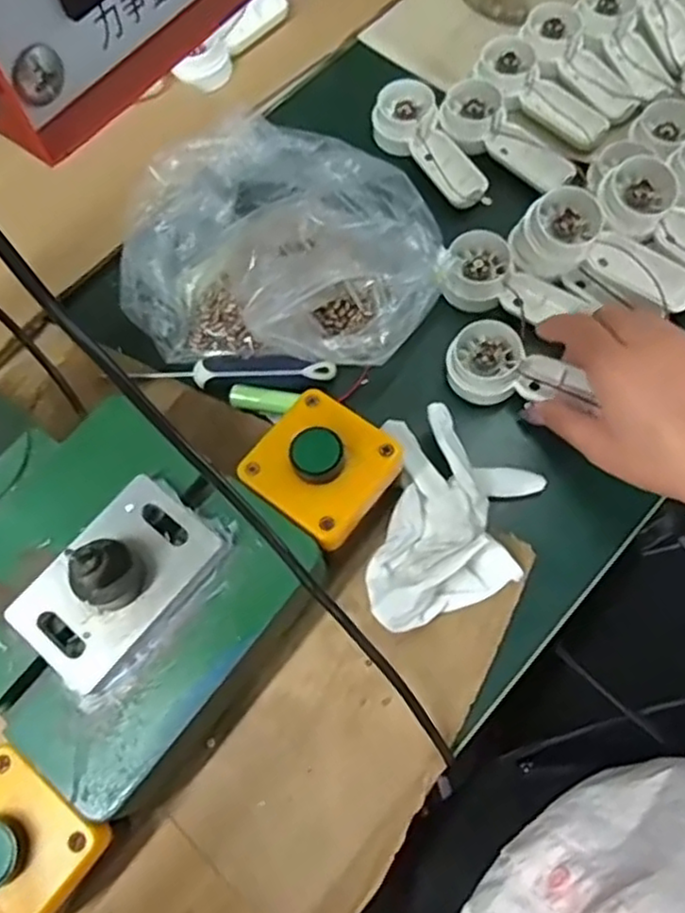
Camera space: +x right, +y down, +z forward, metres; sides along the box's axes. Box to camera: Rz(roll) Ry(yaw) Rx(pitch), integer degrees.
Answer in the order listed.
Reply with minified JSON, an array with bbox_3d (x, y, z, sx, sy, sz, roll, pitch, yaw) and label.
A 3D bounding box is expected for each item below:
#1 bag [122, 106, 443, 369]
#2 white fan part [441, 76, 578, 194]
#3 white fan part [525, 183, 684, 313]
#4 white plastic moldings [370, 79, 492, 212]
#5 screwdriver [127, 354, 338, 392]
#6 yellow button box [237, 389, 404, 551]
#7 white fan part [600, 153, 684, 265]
[{"bbox_3d":[-0.037,-0.142,0.453,0.204,0.058,0.179,5,69,7],"label":"bag"},{"bbox_3d":[0.115,-0.225,0.500,0.046,0.027,0.110,-40,71,-11],"label":"white fan part"},{"bbox_3d":[0.166,-0.125,0.430,0.111,0.034,0.050,27,74,8],"label":"white fan part"},{"bbox_3d":[0.062,-0.217,0.500,0.046,0.030,0.115,-27,69,-6],"label":"white plastic moldings"},{"bbox_3d":[-0.071,-0.056,0.440,0.130,0.017,0.024,4,68,6],"label":"screwdriver"},{"bbox_3d":[-0.011,0.007,0.381,0.070,0.047,0.069,36,75,17],"label":"yellow button box"},{"bbox_3d":[0.209,-0.138,0.426,0.107,0.028,0.046,41,76,11],"label":"white fan part"}]

